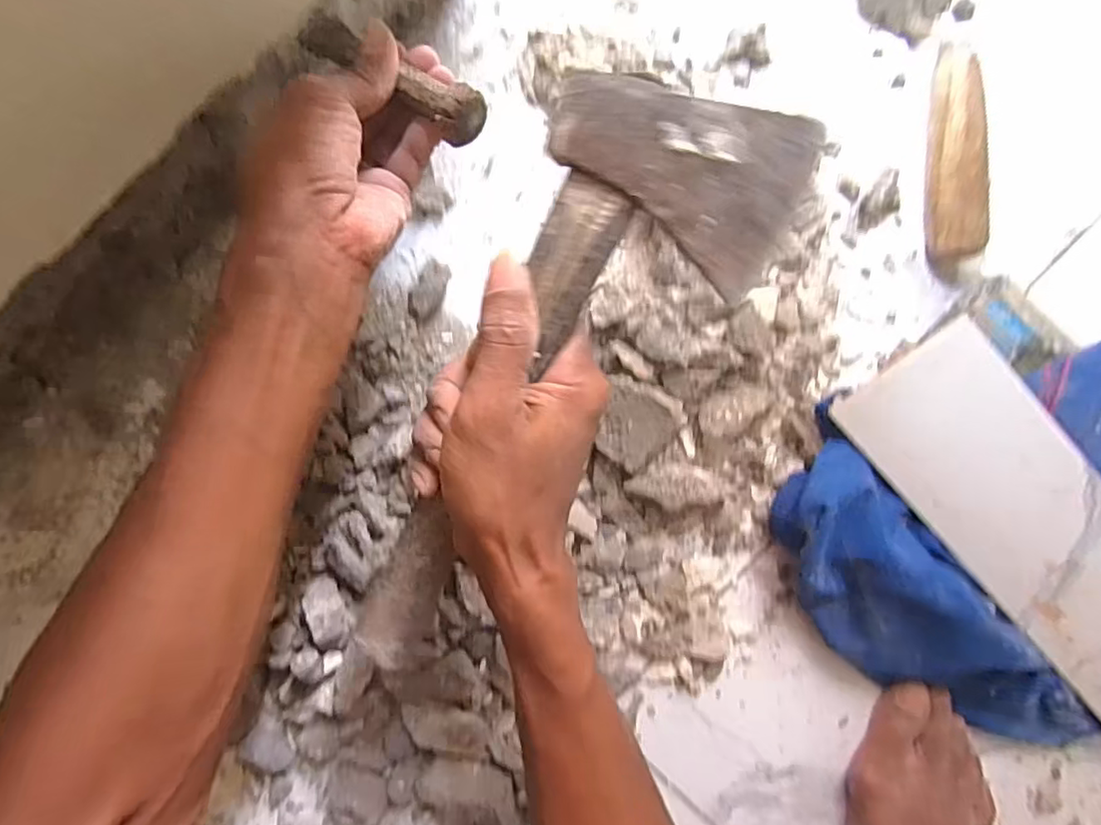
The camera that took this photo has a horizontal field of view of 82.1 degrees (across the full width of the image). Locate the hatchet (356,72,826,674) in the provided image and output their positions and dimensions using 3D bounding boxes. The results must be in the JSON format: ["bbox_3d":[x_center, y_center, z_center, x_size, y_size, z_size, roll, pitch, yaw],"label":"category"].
[{"bbox_3d":[-0.012,0.001,0.275,0.092,0.023,0.294,30,111,-4],"label":"hatchet"}]

